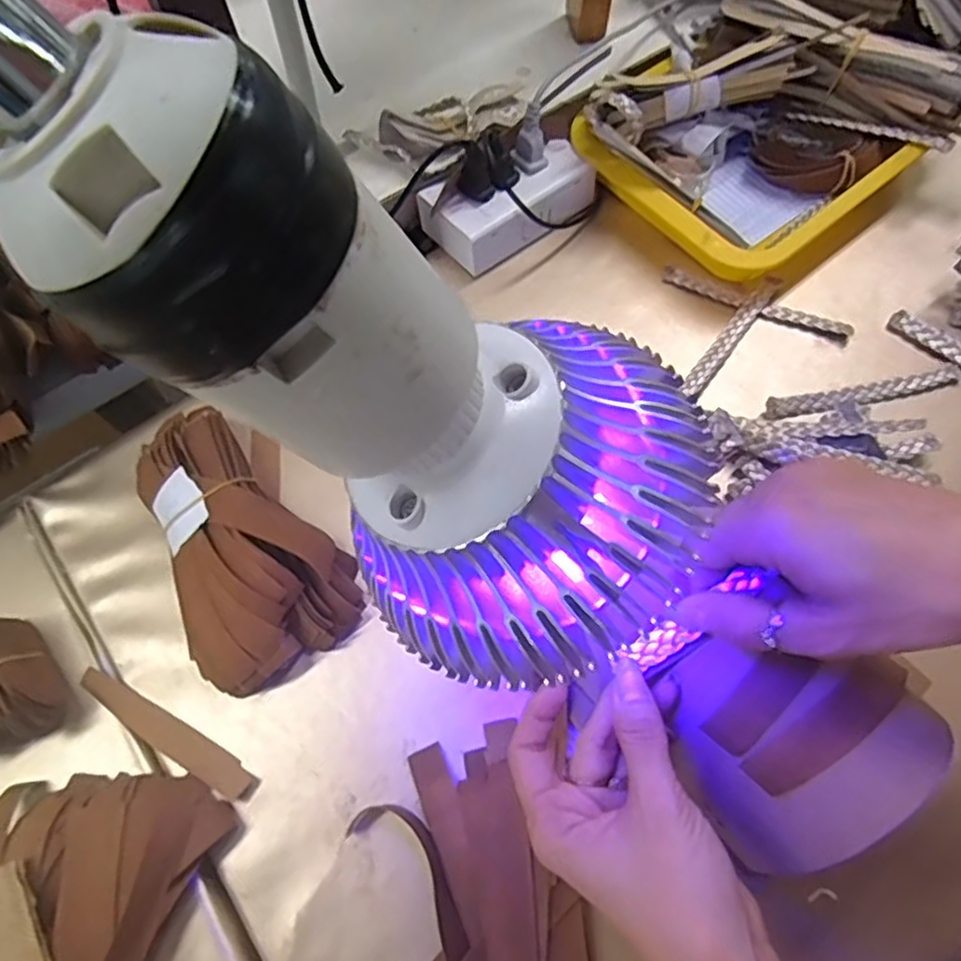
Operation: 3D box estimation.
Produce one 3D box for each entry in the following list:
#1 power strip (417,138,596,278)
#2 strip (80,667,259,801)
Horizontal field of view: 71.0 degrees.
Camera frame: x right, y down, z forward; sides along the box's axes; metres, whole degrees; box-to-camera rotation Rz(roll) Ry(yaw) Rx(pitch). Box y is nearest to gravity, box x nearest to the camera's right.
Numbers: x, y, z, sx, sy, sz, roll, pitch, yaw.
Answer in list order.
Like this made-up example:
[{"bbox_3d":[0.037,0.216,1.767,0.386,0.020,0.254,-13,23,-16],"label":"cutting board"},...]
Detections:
[{"bbox_3d":[0.024,-0.213,0.516,0.122,0.038,0.068,-30,70,-13],"label":"power strip"},{"bbox_3d":[-0.179,0.143,0.383,0.121,0.004,0.019,27,77,12],"label":"strip"}]

